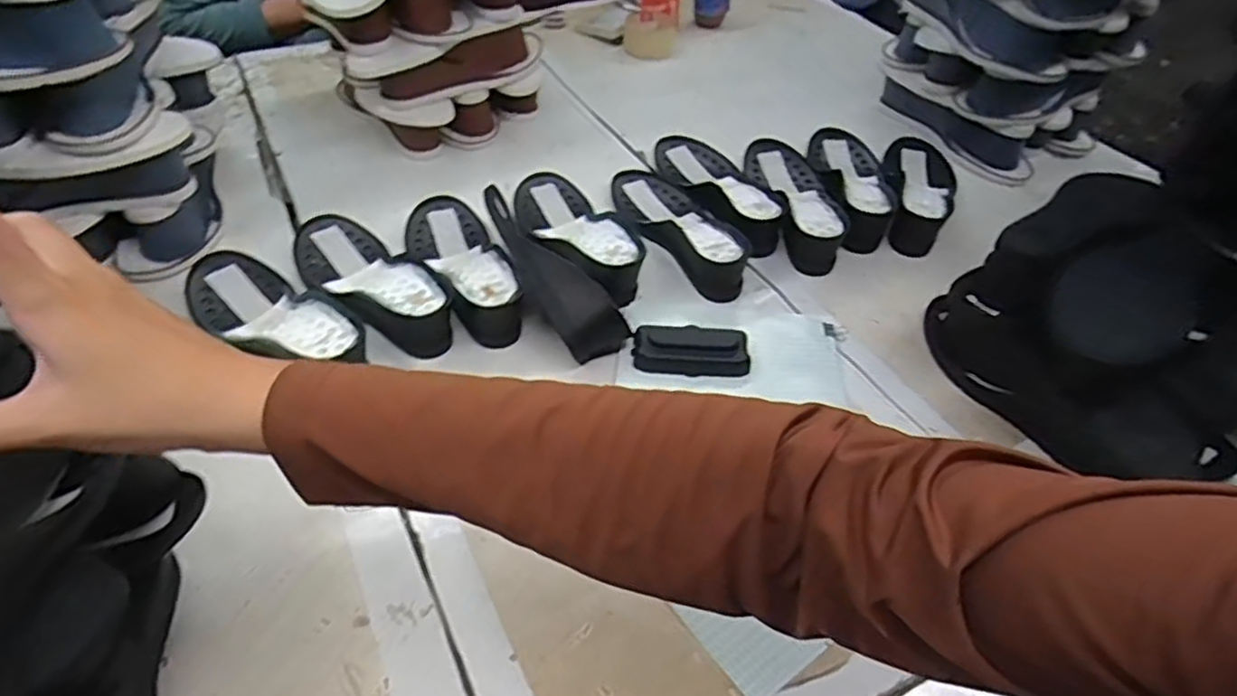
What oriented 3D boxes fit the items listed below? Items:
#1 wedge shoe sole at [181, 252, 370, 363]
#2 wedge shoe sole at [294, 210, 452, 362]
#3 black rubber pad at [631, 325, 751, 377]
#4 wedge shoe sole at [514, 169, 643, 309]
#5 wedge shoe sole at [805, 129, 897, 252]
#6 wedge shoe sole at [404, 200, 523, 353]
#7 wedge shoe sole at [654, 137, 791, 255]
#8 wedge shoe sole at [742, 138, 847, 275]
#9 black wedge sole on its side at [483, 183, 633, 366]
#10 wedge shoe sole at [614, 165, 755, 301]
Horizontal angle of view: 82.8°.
[{"bbox_3d":[-0.327,-0.035,0.664,0.233,0.046,0.088,27,50,22],"label":"wedge shoe sole"},{"bbox_3d":[-0.256,-0.074,0.709,0.088,0.050,0.251,-32,55,-29],"label":"wedge shoe sole"},{"bbox_3d":[0.069,0.003,0.668,0.107,0.029,0.050,1,45,-1],"label":"black rubber pad"},{"bbox_3d":[-0.047,-0.140,0.794,0.096,0.050,0.245,-24,51,-24],"label":"wedge shoe sole"},{"bbox_3d":[0.297,-0.211,0.880,0.086,0.055,0.242,3,44,0],"label":"wedge shoe sole"},{"bbox_3d":[-0.170,-0.099,0.739,0.091,0.047,0.246,-14,48,-16],"label":"wedge shoe sole"},{"bbox_3d":[0.126,-0.204,0.864,0.092,0.048,0.253,-15,47,-17],"label":"wedge shoe sole"},{"bbox_3d":[0.217,-0.187,0.855,0.089,0.050,0.244,-2,44,-5],"label":"wedge shoe sole"},{"bbox_3d":[-0.078,-0.081,0.708,0.063,0.080,0.226,-23,51,-23],"label":"black wedge sole on its side"},{"bbox_3d":[0.070,-0.150,0.809,0.084,0.050,0.244,-18,48,-21],"label":"wedge shoe sole"}]

